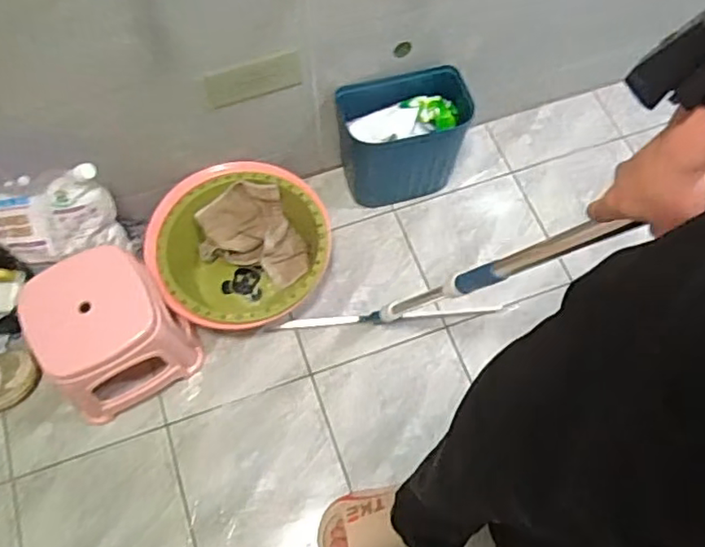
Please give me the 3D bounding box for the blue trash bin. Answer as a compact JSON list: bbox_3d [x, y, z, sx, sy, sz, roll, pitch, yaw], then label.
[{"bbox_3d":[0.111,-0.277,1.325,0.261,0.265,0.161,-11,65,-3],"label":"blue trash bin"}]

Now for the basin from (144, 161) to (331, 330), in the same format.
[{"bbox_3d":[-0.225,-0.041,1.280,0.349,0.172,0.333,-1,65,2],"label":"basin"}]

